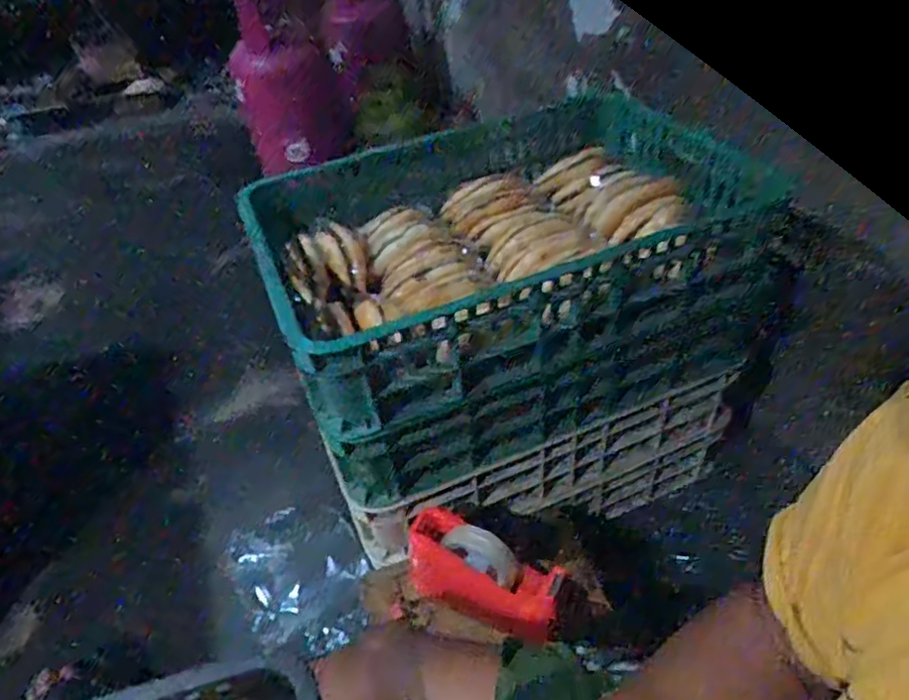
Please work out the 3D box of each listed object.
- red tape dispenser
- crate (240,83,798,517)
[{"bbox_3d":[0.033,0.273,0.766,0.190,0.095,0.083,20,48,28],"label":"red tape dispenser"},{"bbox_3d":[0.079,-0.098,0.900,0.619,0.274,0.385,-18,42,-12],"label":"crate"}]

